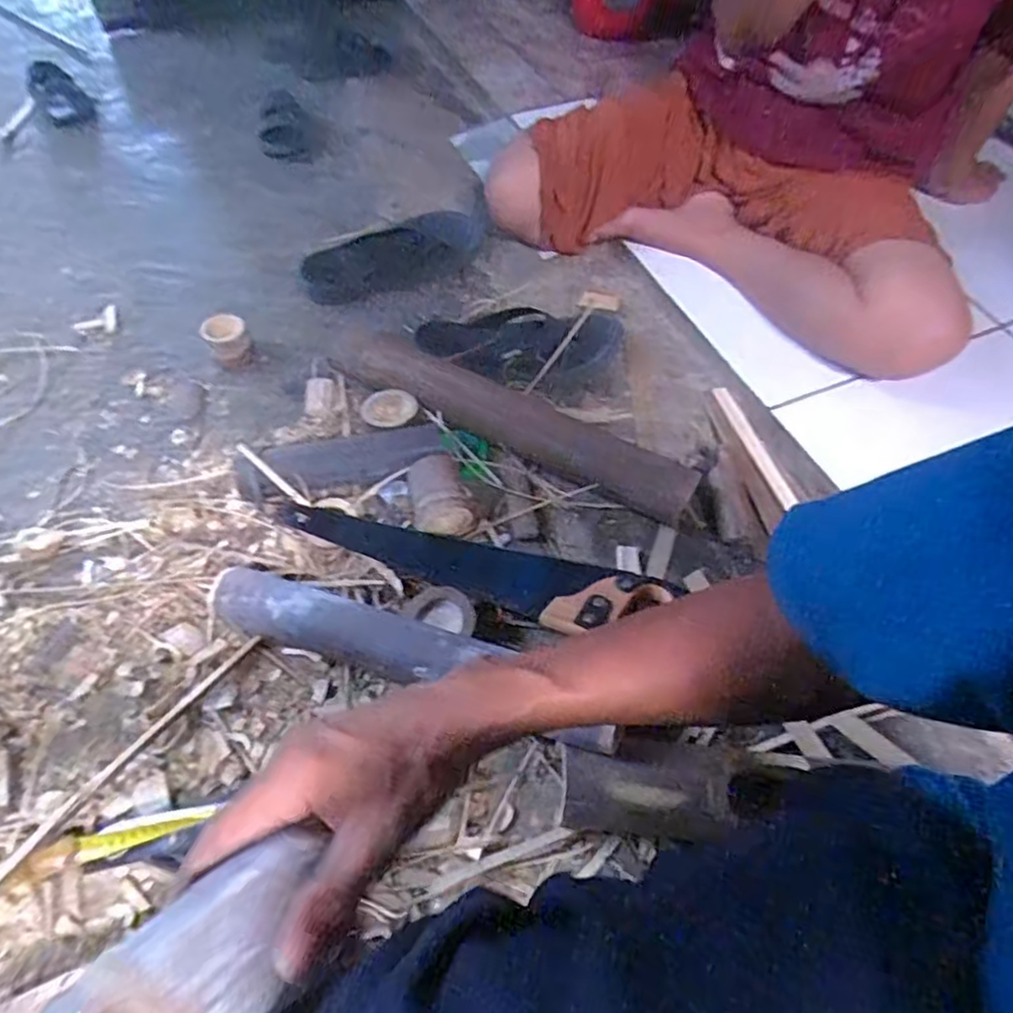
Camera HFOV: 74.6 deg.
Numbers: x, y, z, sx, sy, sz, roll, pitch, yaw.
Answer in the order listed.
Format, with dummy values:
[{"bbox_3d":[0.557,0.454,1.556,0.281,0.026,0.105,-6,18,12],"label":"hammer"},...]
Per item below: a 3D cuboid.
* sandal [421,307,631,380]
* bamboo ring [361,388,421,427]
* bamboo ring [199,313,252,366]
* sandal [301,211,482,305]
[{"bbox_3d":[0.021,-0.227,0.909,0.277,0.041,0.093,5,58,-1],"label":"sandal"},{"bbox_3d":[-0.146,-0.123,0.833,0.073,0.012,0.048,-10,83,11],"label":"bamboo ring"},{"bbox_3d":[-0.375,-0.221,0.895,0.061,0.058,0.049,-21,62,-16],"label":"bamboo ring"},{"bbox_3d":[-0.168,-0.368,0.987,0.271,0.059,0.096,-16,60,-13],"label":"sandal"}]

